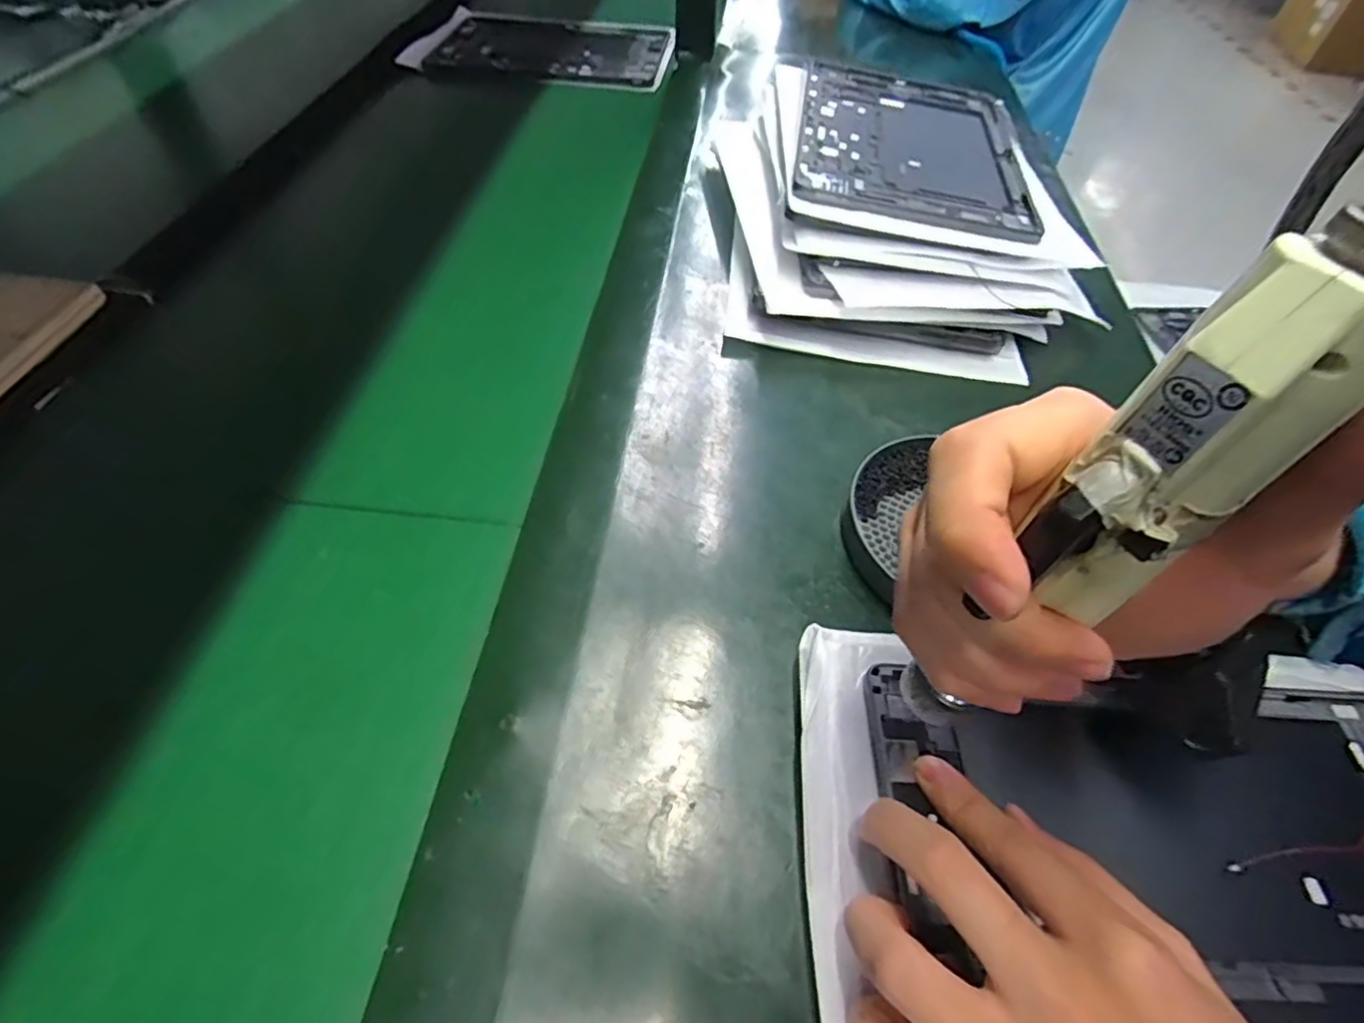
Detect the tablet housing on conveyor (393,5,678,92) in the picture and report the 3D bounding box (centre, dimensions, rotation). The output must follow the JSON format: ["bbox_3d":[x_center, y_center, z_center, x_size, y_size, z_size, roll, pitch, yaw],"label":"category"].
[{"bbox_3d":[-0.153,-0.538,0.730,0.289,0.015,0.176,8,55,3],"label":"tablet housing on conveyor"}]

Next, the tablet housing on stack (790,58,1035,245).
[{"bbox_3d":[0.178,-0.293,0.495,0.169,0.008,0.255,12,52,2],"label":"tablet housing on stack"}]

